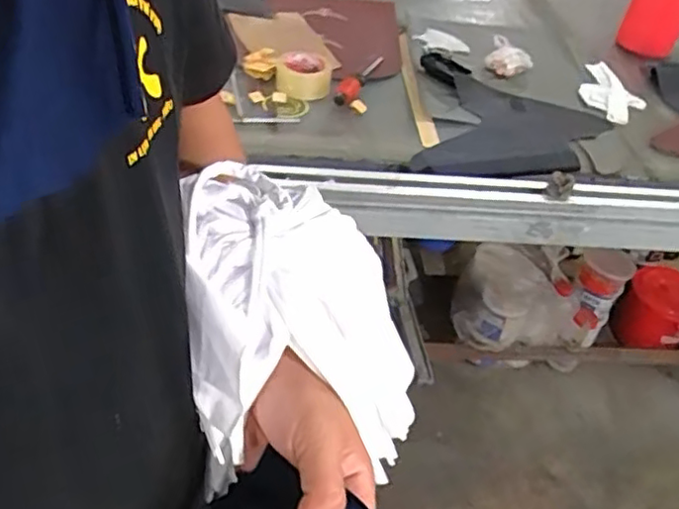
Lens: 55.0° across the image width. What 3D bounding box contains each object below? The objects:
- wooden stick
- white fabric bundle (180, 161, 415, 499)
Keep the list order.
[{"bbox_3d":[0.142,-0.330,1.262,0.030,0.015,0.408,2,42,-8],"label":"wooden stick"},{"bbox_3d":[-0.021,0.043,0.401,0.131,0.136,0.128,-3,43,-6],"label":"white fabric bundle"}]

